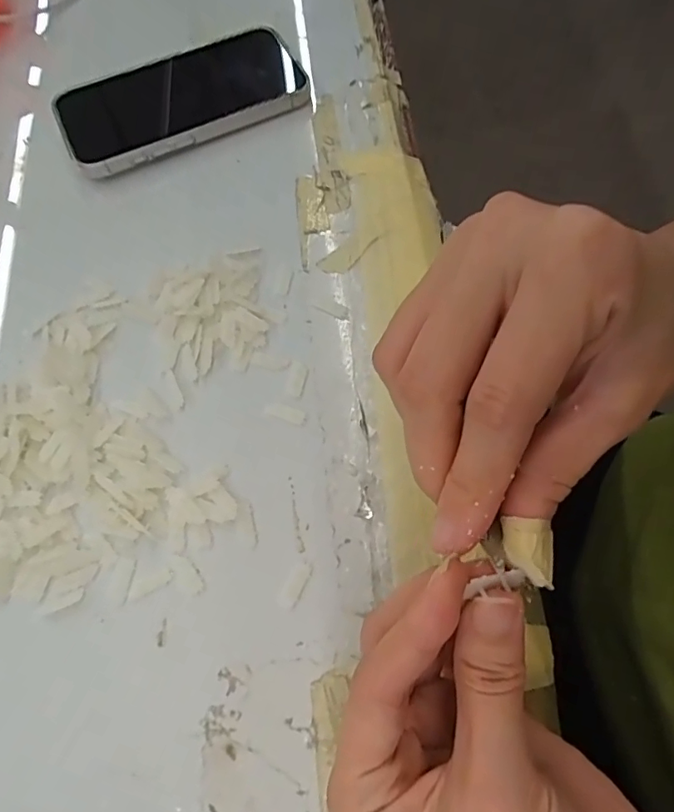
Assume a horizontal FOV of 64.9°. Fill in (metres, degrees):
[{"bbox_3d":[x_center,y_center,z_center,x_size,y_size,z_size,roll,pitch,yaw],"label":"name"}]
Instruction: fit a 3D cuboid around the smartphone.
[{"bbox_3d":[-0.096,-0.191,0.328,0.147,0.015,0.082,-24,69,-8],"label":"smartphone"}]

